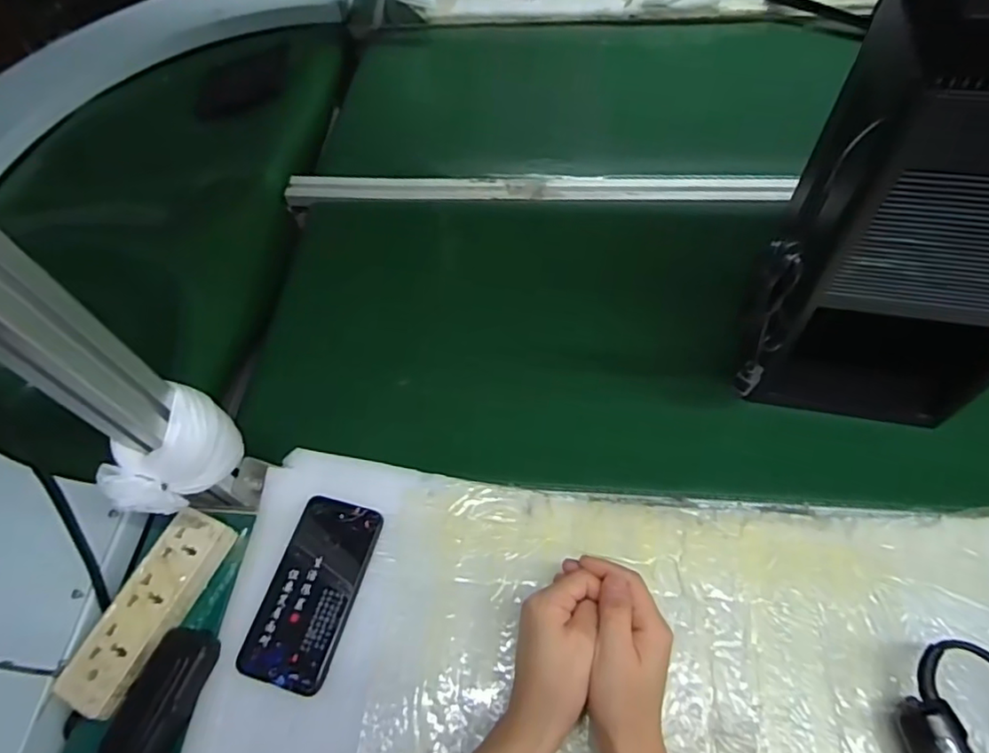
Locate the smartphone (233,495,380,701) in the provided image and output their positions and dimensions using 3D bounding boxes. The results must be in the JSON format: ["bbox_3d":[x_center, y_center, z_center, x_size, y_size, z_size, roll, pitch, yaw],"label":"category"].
[{"bbox_3d":[-0.158,0.185,0.507,0.075,0.014,0.153,12,60,11],"label":"smartphone"}]

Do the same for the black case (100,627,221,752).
[{"bbox_3d":[-0.273,0.260,0.469,0.055,0.021,0.109,16,61,14],"label":"black case"}]

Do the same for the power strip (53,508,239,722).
[{"bbox_3d":[-0.299,0.200,0.505,0.054,0.027,0.168,20,62,16],"label":"power strip"}]

